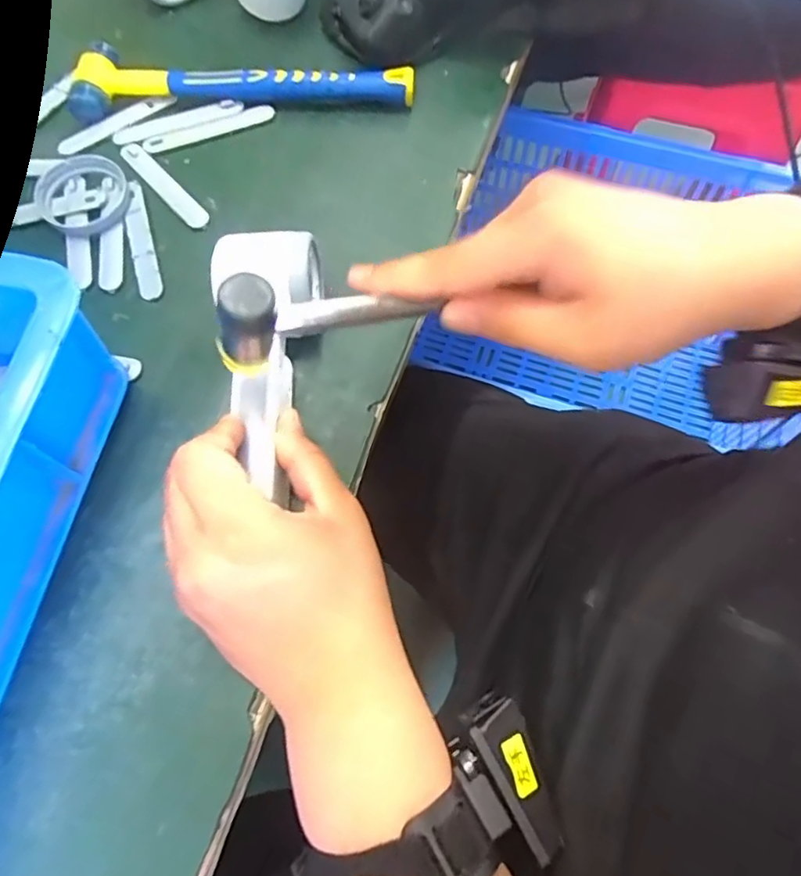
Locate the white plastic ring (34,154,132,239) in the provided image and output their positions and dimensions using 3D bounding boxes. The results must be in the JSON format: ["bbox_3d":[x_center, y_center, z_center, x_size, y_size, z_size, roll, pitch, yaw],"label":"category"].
[{"bbox_3d":[-0.216,-0.167,0.409,0.061,0.010,0.068,-35,71,-12],"label":"white plastic ring"}]

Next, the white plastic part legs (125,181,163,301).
[{"bbox_3d":[-0.171,-0.132,0.398,0.015,0.004,0.092,-17,68,-5],"label":"white plastic part legs"}]

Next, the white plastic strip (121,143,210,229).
[{"bbox_3d":[-0.163,-0.174,0.413,0.015,0.004,0.092,-40,72,-14],"label":"white plastic strip"}]

